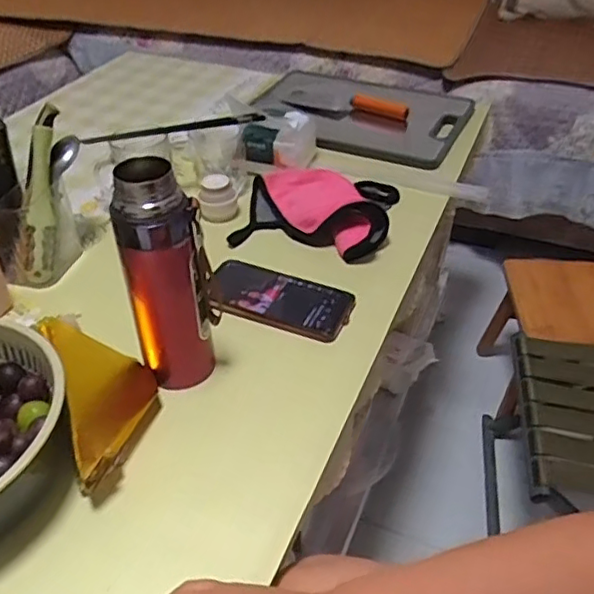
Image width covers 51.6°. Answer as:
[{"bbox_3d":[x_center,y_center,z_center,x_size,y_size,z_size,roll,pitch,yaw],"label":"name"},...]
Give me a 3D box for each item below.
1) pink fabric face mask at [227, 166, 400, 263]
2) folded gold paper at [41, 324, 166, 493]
[{"bbox_3d":[0.028,-0.121,0.791,0.186,0.048,0.163,7,40,8],"label":"pink fabric face mask"},{"bbox_3d":[-0.167,0.083,0.549,0.085,0.028,0.175,5,41,-38],"label":"folded gold paper"}]

